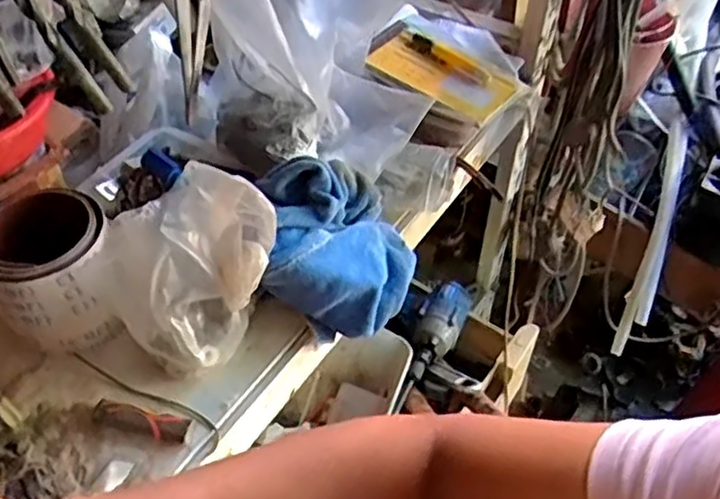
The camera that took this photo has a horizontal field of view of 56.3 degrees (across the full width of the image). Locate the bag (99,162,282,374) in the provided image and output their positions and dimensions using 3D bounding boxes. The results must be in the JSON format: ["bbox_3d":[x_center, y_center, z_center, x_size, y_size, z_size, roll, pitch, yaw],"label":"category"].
[{"bbox_3d":[-0.140,0.008,0.535,0.117,0.124,0.119,35,57,26],"label":"bag"}]

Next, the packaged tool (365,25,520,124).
[{"bbox_3d":[0.089,-0.194,0.725,0.152,0.011,0.084,31,55,23],"label":"packaged tool"}]

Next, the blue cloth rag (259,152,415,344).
[{"bbox_3d":[-0.019,-0.005,0.589,0.137,0.059,0.158,12,64,-33],"label":"blue cloth rag"}]

